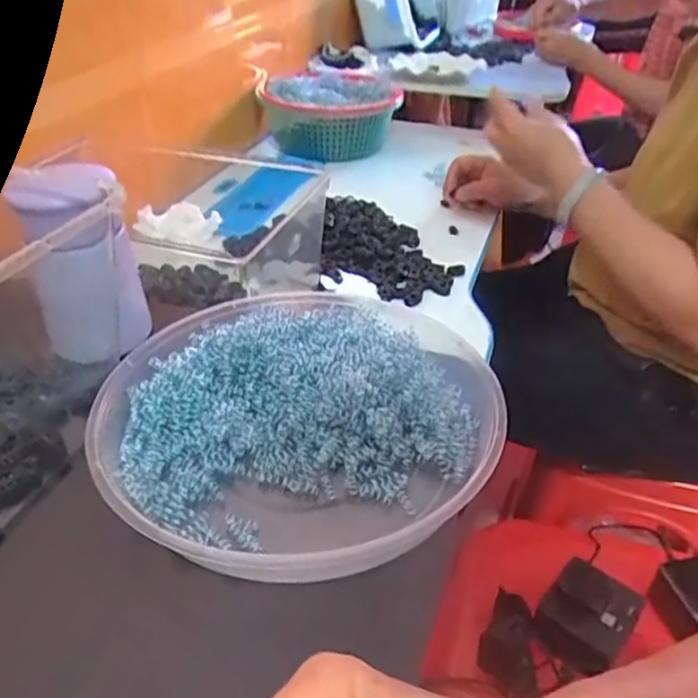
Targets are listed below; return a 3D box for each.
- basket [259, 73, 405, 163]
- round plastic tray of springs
[{"bbox_3d":[-0.033,-0.415,1.135,0.229,0.105,0.229,-2,36,-5],"label":"basket"},{"bbox_3d":[-0.030,0.040,0.402,0.228,0.039,0.217,1,36,-1],"label":"round plastic tray of springs"}]

